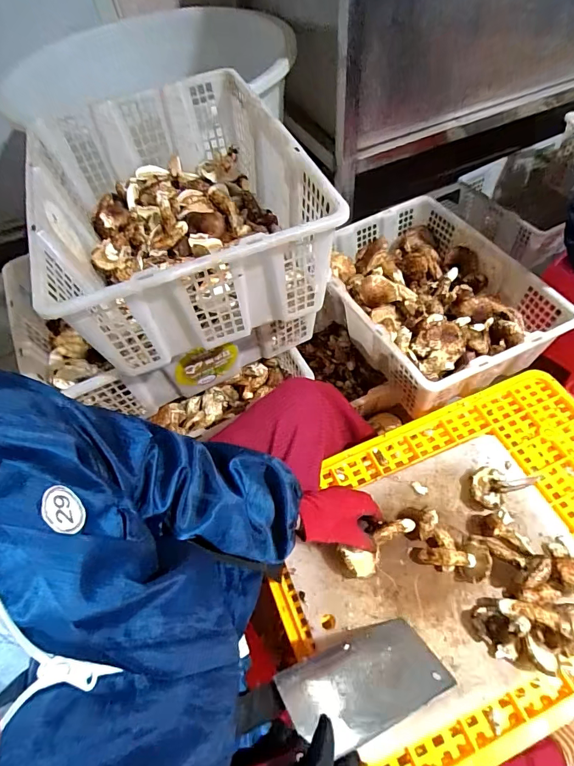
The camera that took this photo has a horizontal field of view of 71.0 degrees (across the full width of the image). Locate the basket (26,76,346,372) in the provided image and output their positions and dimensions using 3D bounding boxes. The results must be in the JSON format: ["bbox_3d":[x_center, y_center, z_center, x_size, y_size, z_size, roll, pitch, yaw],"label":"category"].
[{"bbox_3d":[-0.168,-0.279,0.630,0.365,0.167,0.514,-18,58,-7],"label":"basket"}]

